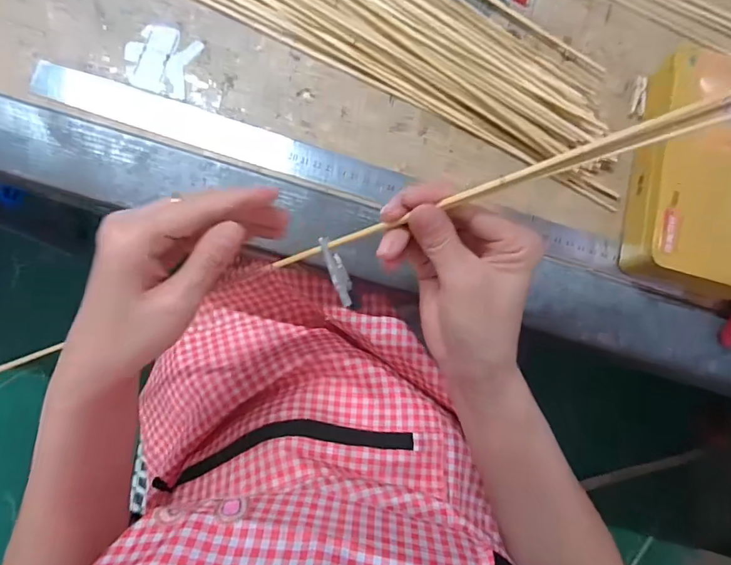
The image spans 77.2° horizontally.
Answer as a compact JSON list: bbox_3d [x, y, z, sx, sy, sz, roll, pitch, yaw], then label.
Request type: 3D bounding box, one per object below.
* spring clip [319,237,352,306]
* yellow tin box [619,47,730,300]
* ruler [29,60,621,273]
[{"bbox_3d":[-0.016,-0.007,0.270,0.009,0.004,0.042,-23,99,-8],"label":"spring clip"},{"bbox_3d":[0.270,-0.081,0.360,0.113,0.042,0.180,16,81,-3],"label":"yellow tin box"},{"bbox_3d":[-0.024,-0.087,0.359,0.466,0.005,0.031,17,79,-2],"label":"ruler"}]

